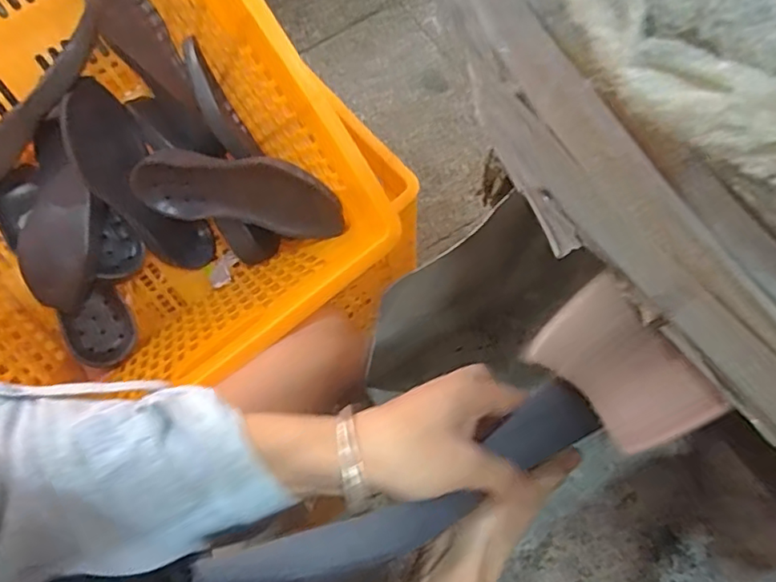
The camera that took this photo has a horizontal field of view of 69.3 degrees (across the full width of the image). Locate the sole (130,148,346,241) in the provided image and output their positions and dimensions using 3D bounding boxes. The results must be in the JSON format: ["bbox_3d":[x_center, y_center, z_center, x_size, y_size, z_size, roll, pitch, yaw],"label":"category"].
[{"bbox_3d":[-0.200,-0.126,0.743,0.291,0.112,0.031,8,44,15],"label":"sole"}]

